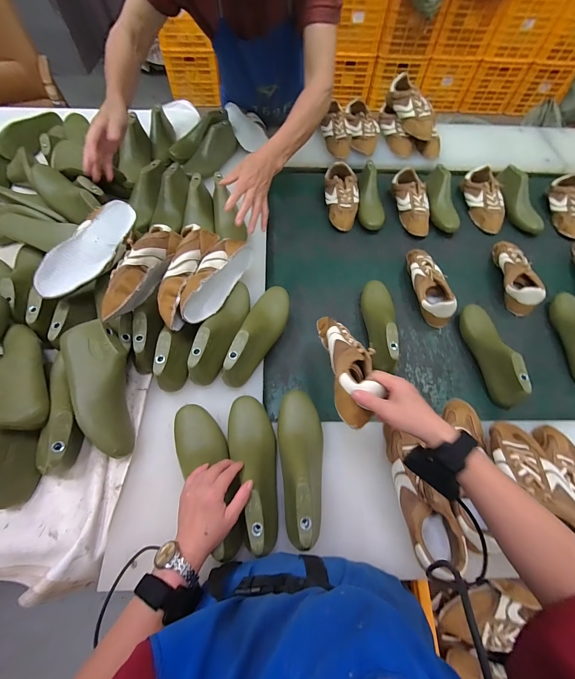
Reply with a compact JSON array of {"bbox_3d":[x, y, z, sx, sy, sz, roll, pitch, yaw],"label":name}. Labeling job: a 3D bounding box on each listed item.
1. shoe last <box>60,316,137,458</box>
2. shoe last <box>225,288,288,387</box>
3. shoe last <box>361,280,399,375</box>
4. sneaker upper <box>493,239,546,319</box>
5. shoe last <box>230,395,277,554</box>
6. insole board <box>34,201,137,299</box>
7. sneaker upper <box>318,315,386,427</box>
[{"bbox_3d":[-0.328,0.088,0.531,0.100,0.079,0.243,-18,86,-10],"label":"shoe last"},{"bbox_3d":[-0.060,-0.020,0.605,0.081,0.083,0.250,19,65,8],"label":"shoe last"},{"bbox_3d":[0.214,-0.044,0.673,0.066,0.073,0.243,6,64,2],"label":"shoe last"},{"bbox_3d":[0.607,-0.178,0.785,0.086,0.081,0.236,12,64,4],"label":"sneaker upper"},{"bbox_3d":[-0.055,0.211,0.495,0.076,0.078,0.241,-9,49,-6],"label":"shoe last"},{"bbox_3d":[-0.392,-0.181,0.588,0.076,0.013,0.243,42,63,-25],"label":"insole board"},{"bbox_3d":[0.103,0.031,0.491,0.069,0.060,0.214,-4,47,-3],"label":"sneaker upper"}]

